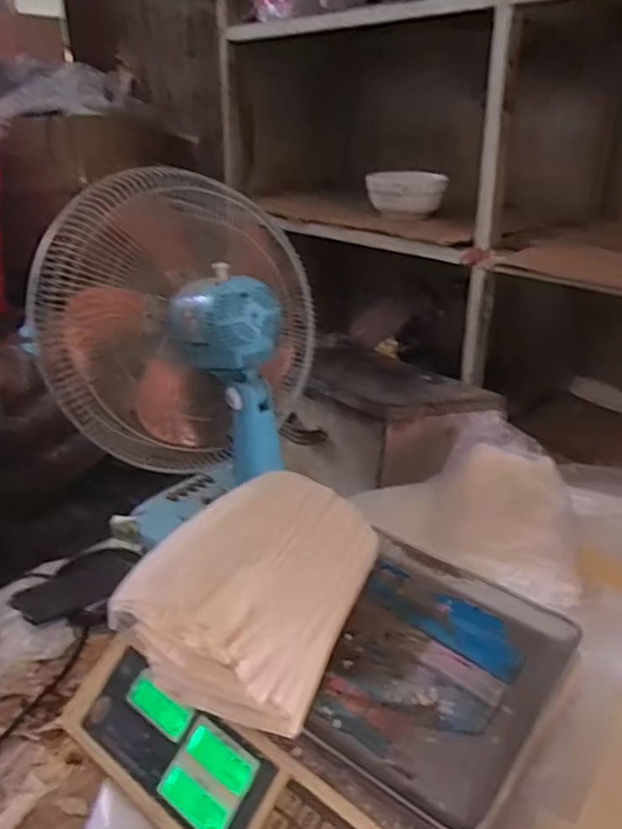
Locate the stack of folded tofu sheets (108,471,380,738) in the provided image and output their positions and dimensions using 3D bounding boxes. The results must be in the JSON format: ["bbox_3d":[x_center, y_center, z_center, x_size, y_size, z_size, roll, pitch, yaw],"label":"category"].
[{"bbox_3d":[-0.036,0.126,0.549,0.147,0.070,0.253,8,26,19],"label":"stack of folded tofu sheets"}]

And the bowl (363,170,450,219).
[{"bbox_3d":[0.183,-0.429,1.253,0.148,0.075,0.148,2,24,6],"label":"bowl"}]

